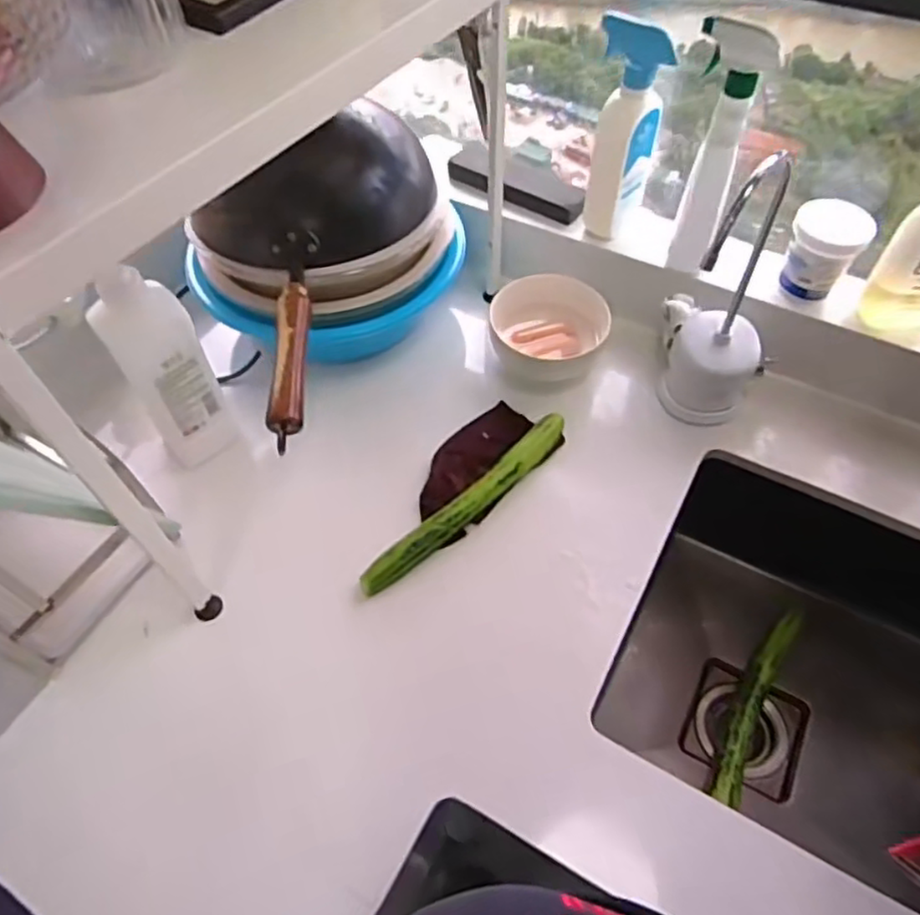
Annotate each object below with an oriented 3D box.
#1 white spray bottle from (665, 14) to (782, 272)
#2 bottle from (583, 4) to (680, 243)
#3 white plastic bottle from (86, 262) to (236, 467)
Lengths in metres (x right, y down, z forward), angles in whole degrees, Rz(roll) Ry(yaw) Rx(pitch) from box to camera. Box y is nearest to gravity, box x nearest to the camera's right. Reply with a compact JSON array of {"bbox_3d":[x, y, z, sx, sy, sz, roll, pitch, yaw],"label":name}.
[{"bbox_3d":[0.272,-0.326,0.734,0.070,0.247,0.067,7,56,6],"label":"white spray bottle"},{"bbox_3d":[0.190,-0.371,0.775,0.078,0.222,0.062,7,56,6],"label":"bottle"},{"bbox_3d":[-0.306,-0.090,0.708,0.080,0.234,0.058,-29,60,-18],"label":"white plastic bottle"}]

